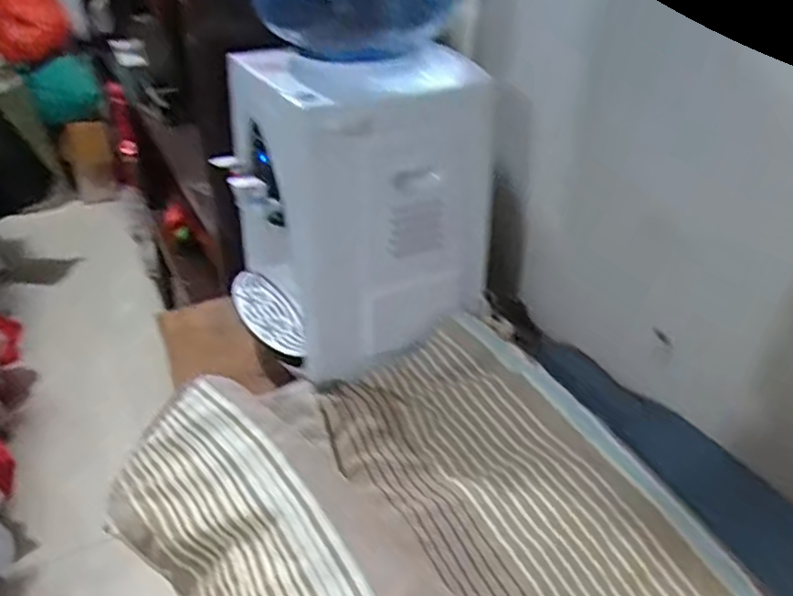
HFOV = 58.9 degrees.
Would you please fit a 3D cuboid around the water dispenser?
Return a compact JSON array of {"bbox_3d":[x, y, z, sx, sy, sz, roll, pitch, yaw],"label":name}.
[{"bbox_3d":[-0.072,-0.137,1.026,0.300,0.411,0.292,-19,37,-27],"label":"water dispenser"}]

